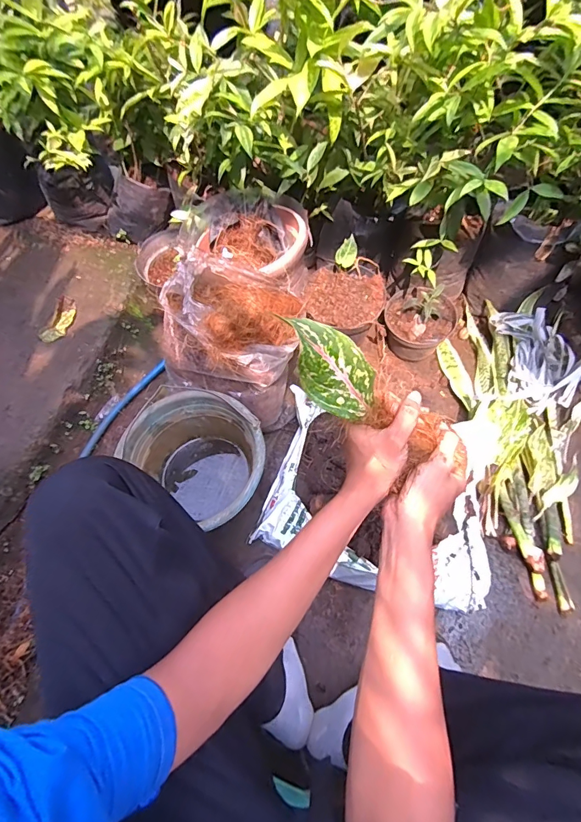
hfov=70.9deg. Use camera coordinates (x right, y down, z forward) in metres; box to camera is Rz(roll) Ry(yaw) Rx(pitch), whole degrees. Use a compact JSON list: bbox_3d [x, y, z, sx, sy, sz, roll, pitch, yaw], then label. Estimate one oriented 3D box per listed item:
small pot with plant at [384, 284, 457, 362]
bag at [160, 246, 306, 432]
[{"bbox_3d":[0.273,-0.196,0.875,0.137,0.151,0.132,-2,60,3],"label":"small pot with plant"},{"bbox_3d":[-0.099,-0.128,0.772,0.227,0.300,0.200,19,63,15],"label":"bag"}]

